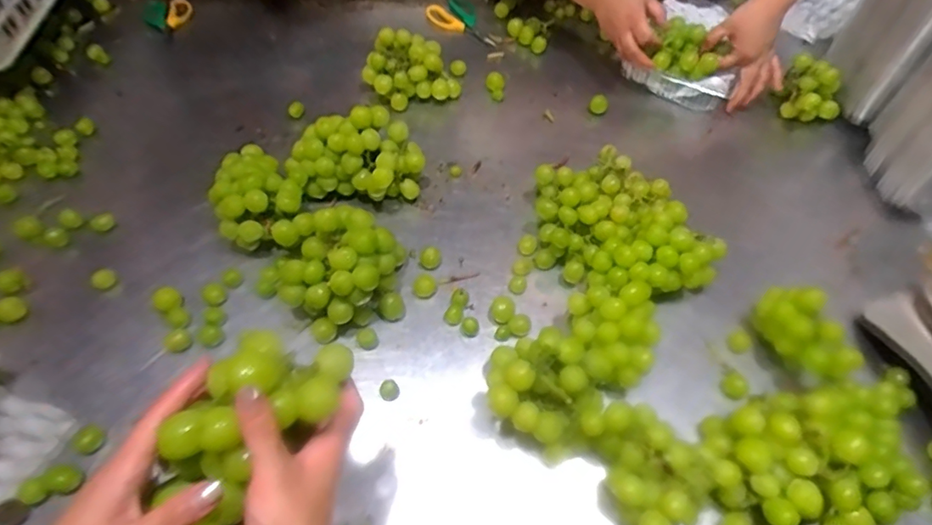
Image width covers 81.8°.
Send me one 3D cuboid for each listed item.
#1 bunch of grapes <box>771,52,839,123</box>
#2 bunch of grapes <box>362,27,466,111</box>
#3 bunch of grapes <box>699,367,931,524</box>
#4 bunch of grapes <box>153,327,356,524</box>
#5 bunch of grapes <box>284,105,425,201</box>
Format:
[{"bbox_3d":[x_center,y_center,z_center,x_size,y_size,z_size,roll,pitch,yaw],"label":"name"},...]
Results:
[{"bbox_3d":[0.541,-0.266,0.841,0.051,0.084,0.097,-32,65,-22],"label":"bunch of grapes"},{"bbox_3d":[-0.080,-0.307,0.844,0.155,0.064,0.111,-2,57,-6],"label":"bunch of grapes"},{"bbox_3d":[0.335,0.190,0.513,0.236,0.088,0.138,-8,58,-9],"label":"bunch of grapes"},{"bbox_3d":[-0.151,0.118,0.328,0.065,0.075,0.175,25,76,11],"label":"bunch of grapes"},{"bbox_3d":[-0.143,-0.132,0.710,0.175,0.082,0.117,-20,61,-16],"label":"bunch of grapes"}]

